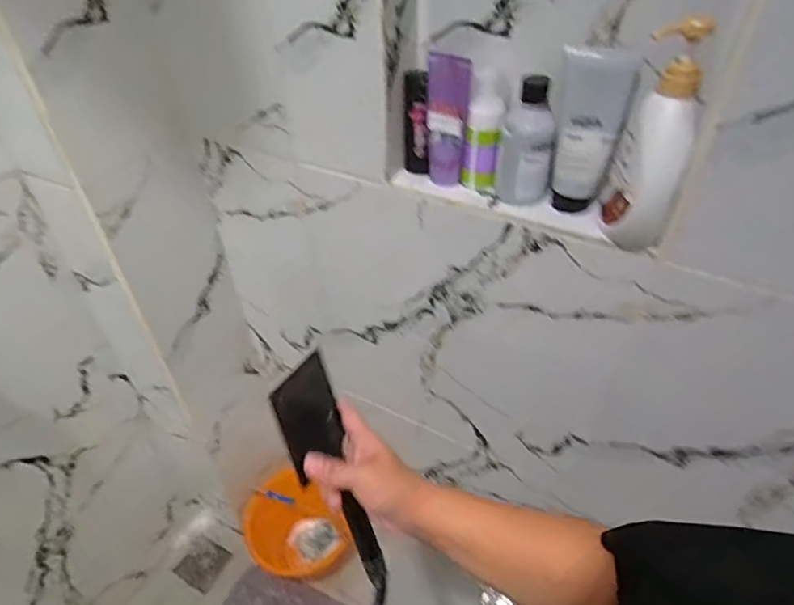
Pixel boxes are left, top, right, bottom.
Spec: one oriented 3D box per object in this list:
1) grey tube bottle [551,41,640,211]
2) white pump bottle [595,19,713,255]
[{"bbox_3d":[0.210,-0.187,0.590,0.069,0.166,0.038,5,43,7],"label":"grey tube bottle"},{"bbox_3d":[0.259,-0.160,0.525,0.075,0.212,0.066,16,45,18],"label":"white pump bottle"}]

